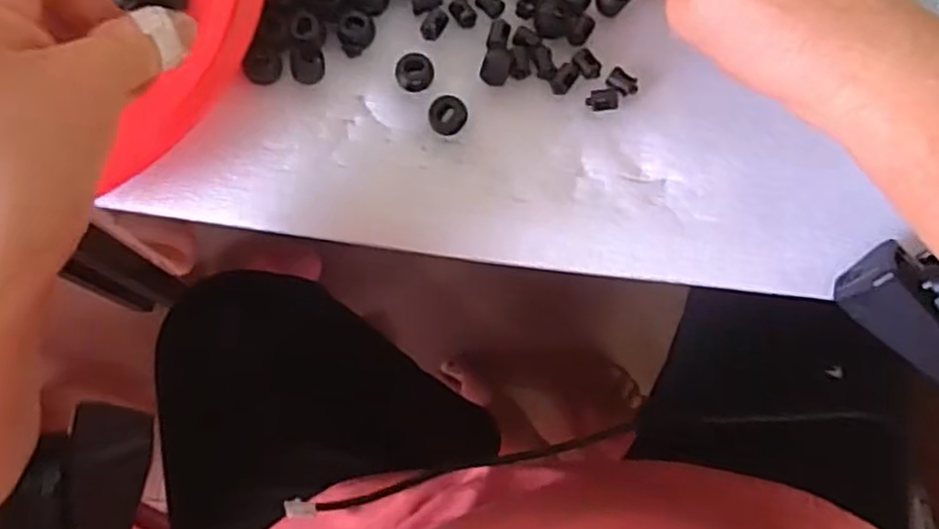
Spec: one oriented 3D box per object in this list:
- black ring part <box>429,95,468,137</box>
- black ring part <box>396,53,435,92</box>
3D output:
[{"bbox_3d":[-0.010,-0.069,0.344,0.017,0.009,0.016,0,75,0],"label":"black ring part"},{"bbox_3d":[-0.025,-0.089,0.347,0.017,0.008,0.015,9,75,3],"label":"black ring part"}]

